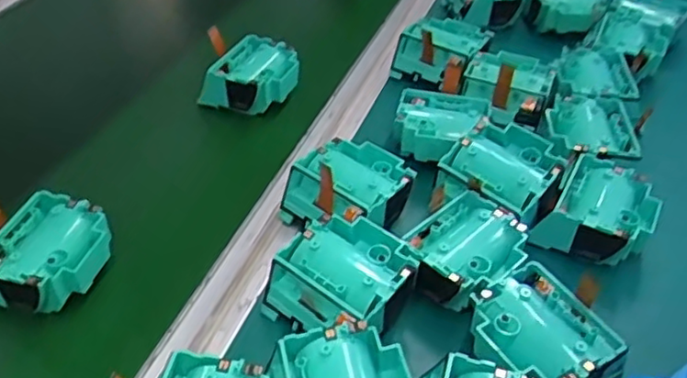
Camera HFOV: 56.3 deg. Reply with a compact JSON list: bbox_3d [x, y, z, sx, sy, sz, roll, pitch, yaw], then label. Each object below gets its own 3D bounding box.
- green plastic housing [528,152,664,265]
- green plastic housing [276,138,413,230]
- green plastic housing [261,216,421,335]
[{"bbox_3d":[0.185,0.018,0.460,0.063,0.032,0.080,29,47,26],"label":"green plastic housing"},{"bbox_3d":[0.006,0.002,0.475,0.079,0.045,0.077,26,46,24],"label":"green plastic housing"},{"bbox_3d":[0.002,0.062,0.408,0.081,0.047,0.073,28,47,25],"label":"green plastic housing"}]

